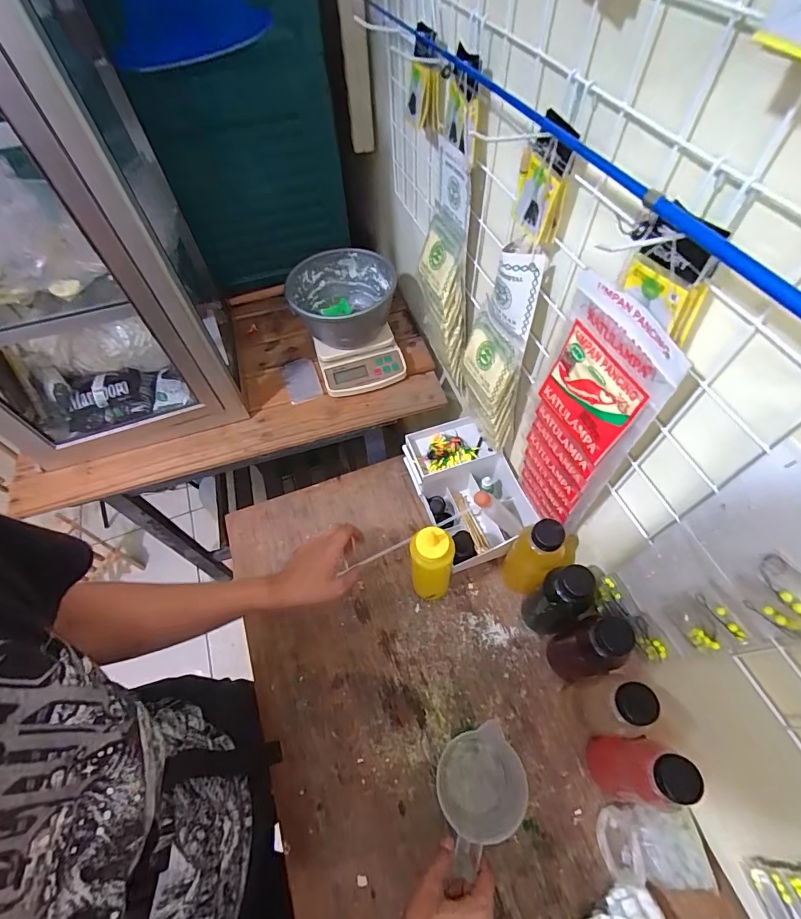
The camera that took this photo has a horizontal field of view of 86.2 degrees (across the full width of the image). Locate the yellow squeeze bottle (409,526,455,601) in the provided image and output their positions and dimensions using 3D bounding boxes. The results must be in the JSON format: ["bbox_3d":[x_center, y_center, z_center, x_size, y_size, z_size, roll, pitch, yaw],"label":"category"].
[{"bbox_3d":[0.045,0.160,0.627,0.057,0.194,0.047,0,59,2],"label":"yellow squeeze bottle"}]

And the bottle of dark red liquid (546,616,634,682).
[{"bbox_3d":[0.245,0.251,0.563,0.052,0.186,0.060,-18,58,-8],"label":"bottle of dark red liquid"}]

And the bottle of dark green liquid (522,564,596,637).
[{"bbox_3d":[0.217,0.202,0.596,0.054,0.187,0.060,-32,61,-16],"label":"bottle of dark green liquid"}]

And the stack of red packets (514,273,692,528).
[{"bbox_3d":[0.184,-0.020,0.463,0.031,0.335,0.113,-19,60,-9],"label":"stack of red packets"}]

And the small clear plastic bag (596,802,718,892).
[{"bbox_3d":[0.306,0.466,0.517,0.120,0.032,0.076,1,58,4],"label":"small clear plastic bag"}]

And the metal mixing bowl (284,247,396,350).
[{"bbox_3d":[-0.109,-0.290,0.809,0.186,0.107,0.187,-3,59,1],"label":"metal mixing bowl"}]

